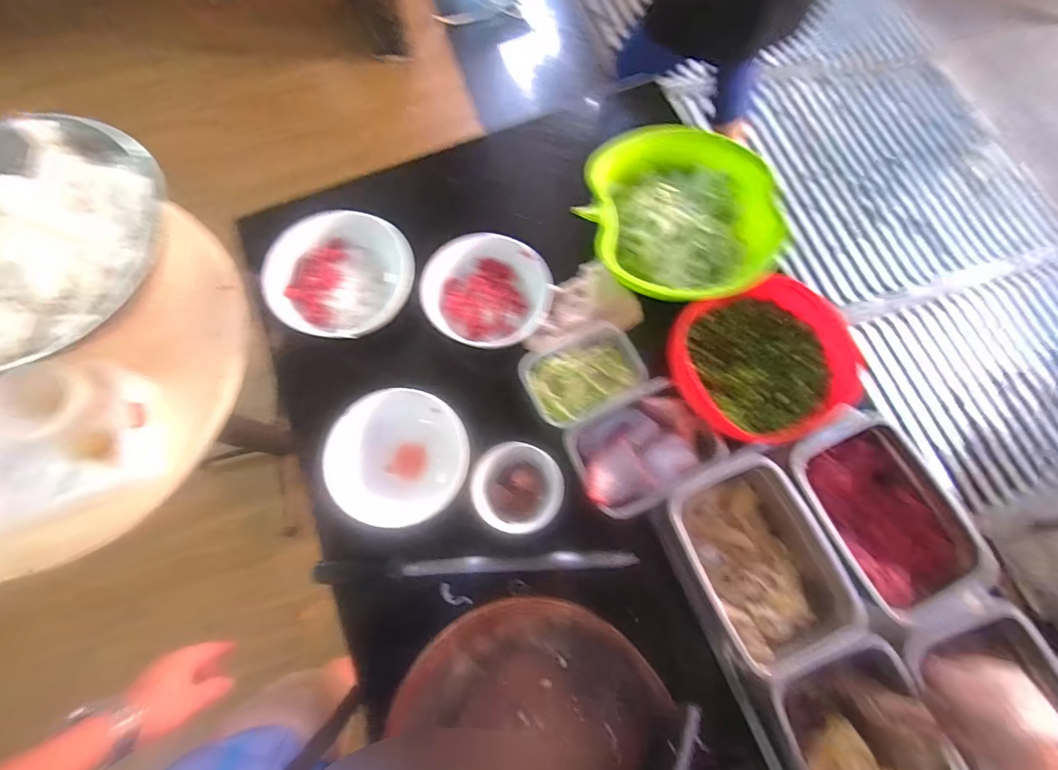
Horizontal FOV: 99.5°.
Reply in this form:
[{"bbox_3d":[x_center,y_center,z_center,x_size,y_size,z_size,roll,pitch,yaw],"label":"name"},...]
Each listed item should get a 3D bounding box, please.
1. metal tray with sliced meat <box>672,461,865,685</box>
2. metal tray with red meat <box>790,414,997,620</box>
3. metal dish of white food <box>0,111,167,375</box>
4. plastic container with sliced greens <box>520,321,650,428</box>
[{"bbox_3d":[0.267,0.203,0.538,0.153,0.076,0.214,-22,75,-6],"label":"metal tray with sliced meat"},{"bbox_3d":[0.422,0.152,0.532,0.161,0.071,0.221,-26,75,-7],"label":"metal tray with red meat"},{"bbox_3d":[-0.654,-0.182,0.564,0.356,0.047,0.345,0,74,0],"label":"metal dish of white food"},{"bbox_3d":[0.075,-0.013,0.619,0.156,0.043,0.117,-27,75,-7],"label":"plastic container with sliced greens"}]

